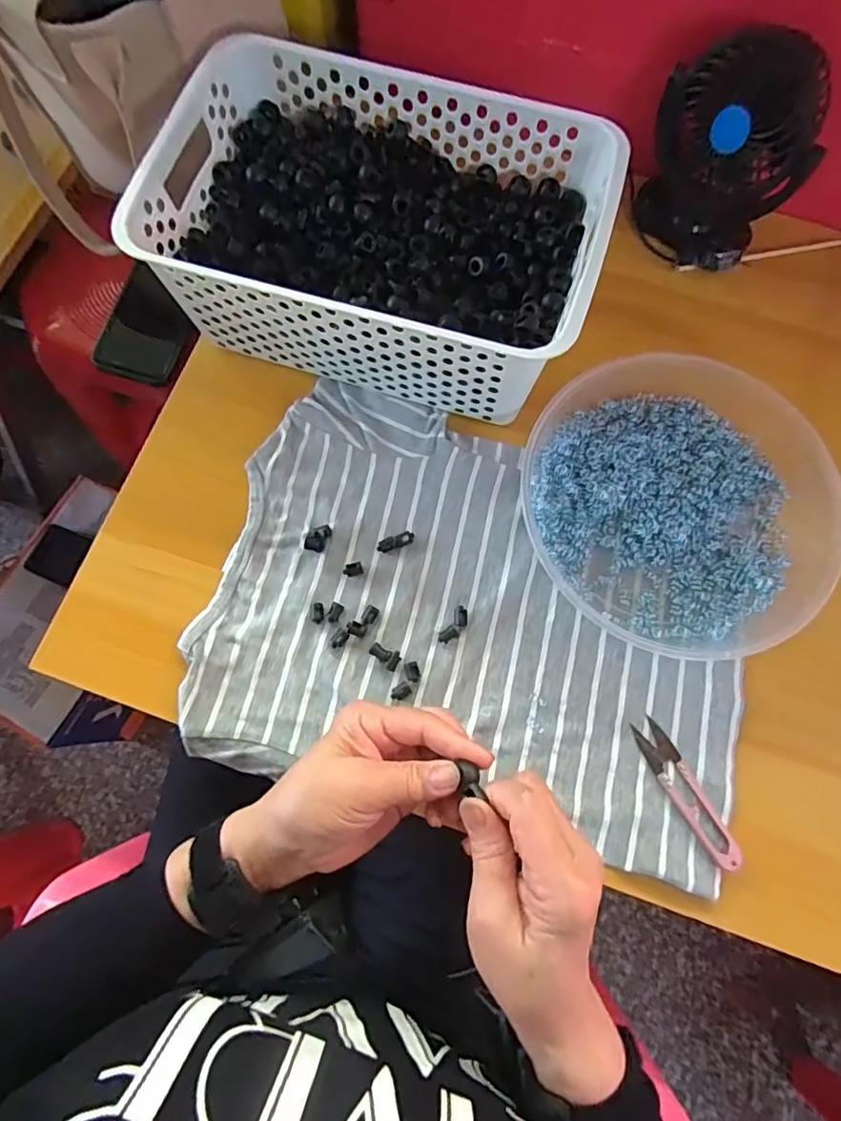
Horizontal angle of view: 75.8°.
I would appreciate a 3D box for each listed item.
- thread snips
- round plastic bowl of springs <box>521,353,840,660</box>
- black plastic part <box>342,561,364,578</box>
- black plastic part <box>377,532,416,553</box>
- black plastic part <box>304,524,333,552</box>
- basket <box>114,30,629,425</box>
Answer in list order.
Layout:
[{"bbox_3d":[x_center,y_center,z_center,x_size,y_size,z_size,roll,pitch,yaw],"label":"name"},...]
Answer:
[{"bbox_3d":[0.178,0.155,0.361,0.023,0.014,0.098,-26,77,-7],"label":"thread snips"},{"bbox_3d":[0.189,-0.049,0.397,0.216,0.038,0.207,0,76,-1],"label":"round plastic bowl of springs"},{"bbox_3d":[-0.050,0.007,0.401,0.015,0.005,0.010,-18,77,-2],"label":"black plastic part"},{"bbox_3d":[-0.019,-0.014,0.408,0.029,0.004,0.010,-20,77,-6],"label":"black plastic part"},{"bbox_3d":[-0.078,-0.017,0.409,0.016,0.006,0.022,18,76,4],"label":"black plastic part"},{"bbox_3d":[-0.024,-0.243,0.409,0.305,0.106,0.206,16,76,3],"label":"basket"}]

